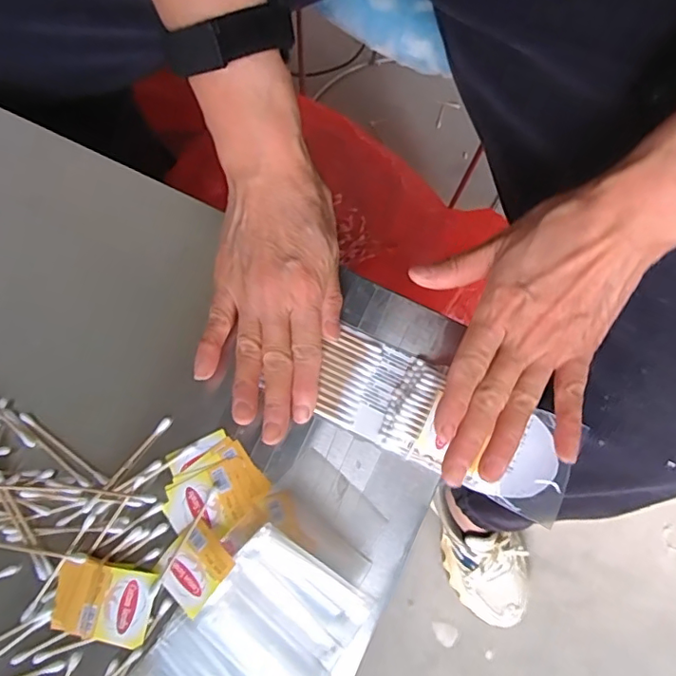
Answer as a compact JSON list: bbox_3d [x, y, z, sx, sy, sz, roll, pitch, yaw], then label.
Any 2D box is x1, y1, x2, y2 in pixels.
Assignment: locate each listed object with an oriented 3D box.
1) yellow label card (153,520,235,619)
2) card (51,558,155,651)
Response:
[{"bbox_3d":[-0.086,0.136,0.318,0.038,0.005,0.040,39,89,21],"label":"yellow label card"},{"bbox_3d":[-0.138,0.153,0.314,0.057,0.009,0.042,12,78,1],"label":"card"}]

